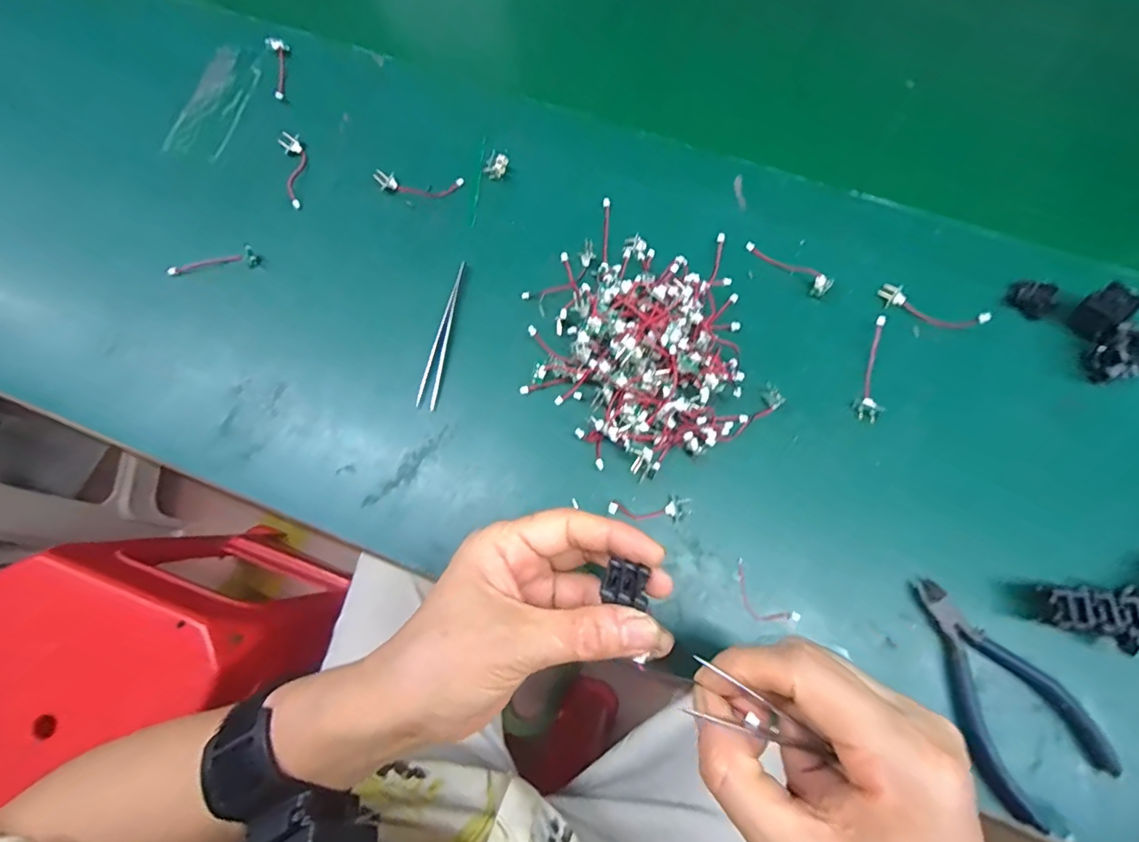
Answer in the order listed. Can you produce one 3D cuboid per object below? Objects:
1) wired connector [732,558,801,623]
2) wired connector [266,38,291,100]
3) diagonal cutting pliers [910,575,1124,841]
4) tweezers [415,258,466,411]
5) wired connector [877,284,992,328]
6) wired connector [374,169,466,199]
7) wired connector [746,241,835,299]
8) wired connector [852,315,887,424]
[{"bbox_3d":[0.107,0.101,0.291,0.020,0.004,0.043,-42,77,-10],"label":"wired connector"},{"bbox_3d":[-0.225,-0.274,0.399,0.015,0.012,0.052,-14,74,-3],"label":"wired connector"},{"bbox_3d":[0.231,0.139,0.275,0.063,0.010,0.115,-22,74,-5],"label":"diagonal cutting pliers"},{"bbox_3d":[-0.084,-0.058,0.341,0.013,0.007,0.104,8,74,4],"label":"tweezers"},{"bbox_3d":[0.230,-0.075,0.326,0.059,0.018,0.017,22,75,7],"label":"wired connector"},{"bbox_3d":[-0.108,-0.169,0.366,0.061,0.008,0.015,2,74,2],"label":"wired connector"},{"bbox_3d":[0.147,-0.103,0.348,0.061,0.012,0.012,35,77,11],"label":"wired connector"},{"bbox_3d":[0.194,-0.032,0.323,0.016,0.015,0.067,18,75,6],"label":"wired connector"}]

